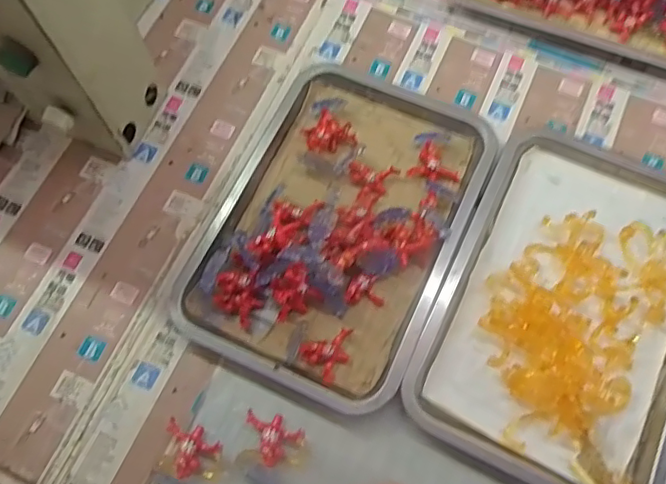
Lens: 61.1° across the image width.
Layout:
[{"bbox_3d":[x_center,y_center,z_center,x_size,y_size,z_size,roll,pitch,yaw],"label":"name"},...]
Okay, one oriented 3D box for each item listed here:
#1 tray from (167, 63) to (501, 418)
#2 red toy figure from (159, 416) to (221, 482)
[{"bbox_3d":[0.007,-0.025,0.520,0.215,0.048,0.316,24,71,11],"label":"tray"},{"bbox_3d":[-0.115,0.170,0.460,0.048,0.018,0.042,4,69,3],"label":"red toy figure"}]

